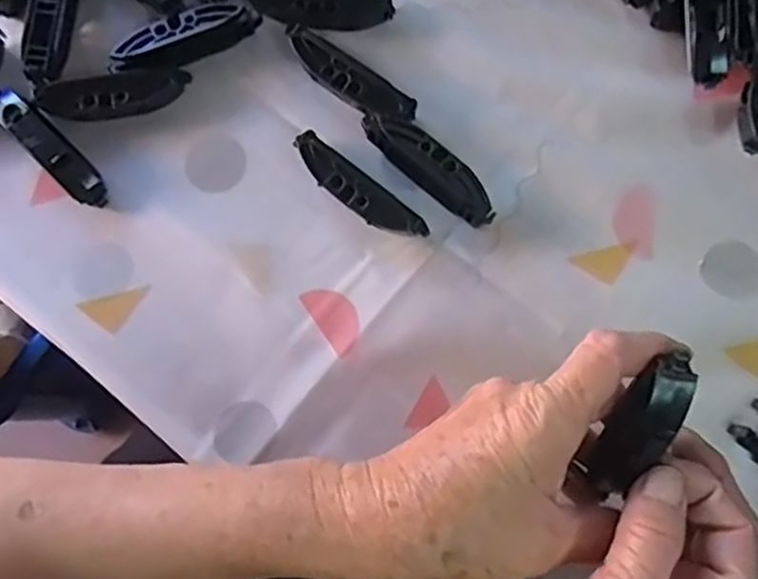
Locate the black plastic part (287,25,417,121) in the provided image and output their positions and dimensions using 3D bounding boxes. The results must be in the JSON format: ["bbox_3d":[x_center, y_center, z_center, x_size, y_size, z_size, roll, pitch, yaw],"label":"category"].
[{"bbox_3d":[-0.015,-0.112,0.372,0.077,0.012,0.022,36,82,7],"label":"black plastic part"}]

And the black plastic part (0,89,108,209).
[{"bbox_3d":[-0.174,-0.076,0.374,0.080,0.019,0.020,43,83,8],"label":"black plastic part"}]

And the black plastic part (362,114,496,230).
[{"bbox_3d":[0.027,-0.063,0.366,0.080,0.014,0.021,42,83,8],"label":"black plastic part"}]

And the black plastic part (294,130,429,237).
[{"bbox_3d":[-0.012,-0.050,0.364,0.080,0.014,0.018,41,83,7],"label":"black plastic part"}]

